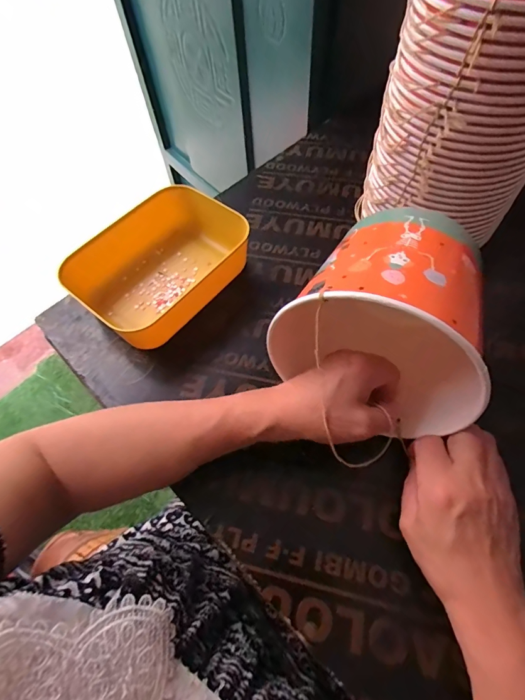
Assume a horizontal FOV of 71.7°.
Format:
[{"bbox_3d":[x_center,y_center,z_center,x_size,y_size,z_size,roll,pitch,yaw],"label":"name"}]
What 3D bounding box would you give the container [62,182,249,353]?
[{"bbox_3d":[-0.112,-0.098,0.422,0.143,0.057,0.192,35,68,21],"label":"container"}]

